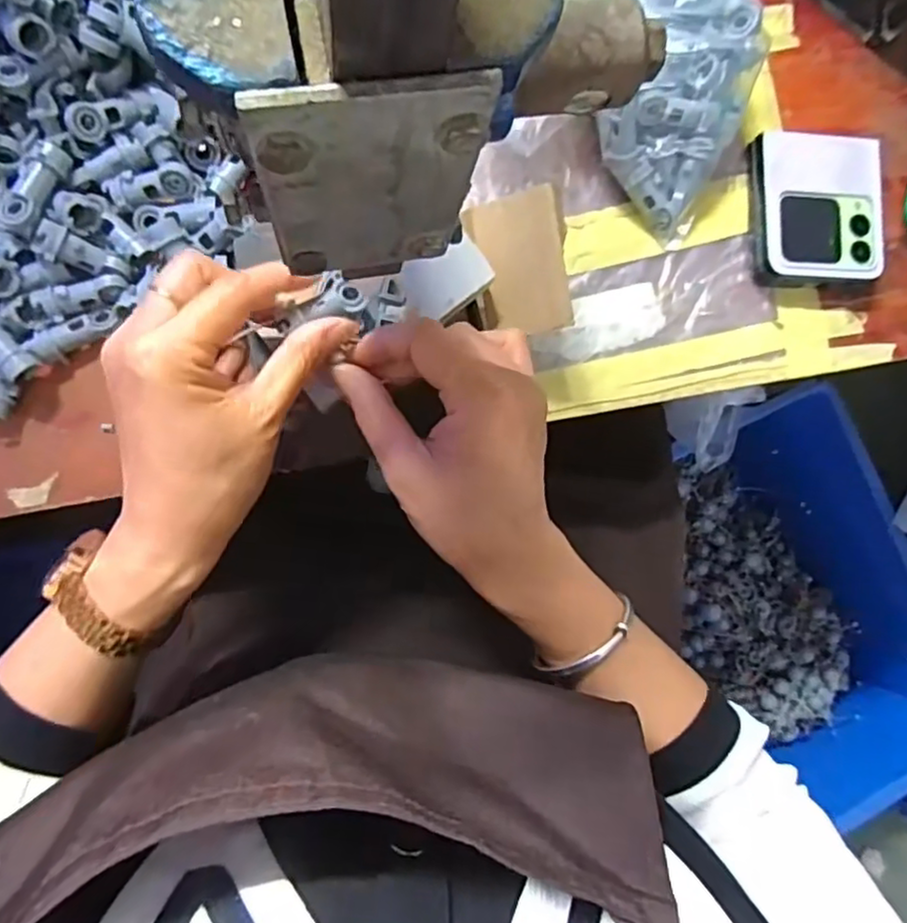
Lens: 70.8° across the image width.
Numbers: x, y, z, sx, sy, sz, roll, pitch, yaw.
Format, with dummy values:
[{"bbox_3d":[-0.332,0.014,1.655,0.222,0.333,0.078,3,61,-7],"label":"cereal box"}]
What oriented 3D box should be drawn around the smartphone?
[{"bbox_3d":[0.218,-0.150,0.382,0.077,0.016,0.088,2,87,-8],"label":"smartphone"}]

